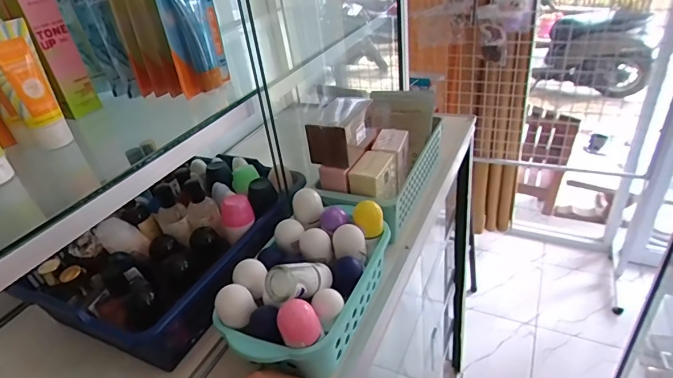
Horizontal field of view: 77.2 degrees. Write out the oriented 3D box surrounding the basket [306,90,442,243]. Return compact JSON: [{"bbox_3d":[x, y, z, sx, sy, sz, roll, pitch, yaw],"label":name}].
[{"bbox_3d":[0.076,-0.074,0.676,0.125,0.143,0.274,11,36,26],"label":"basket"}]

